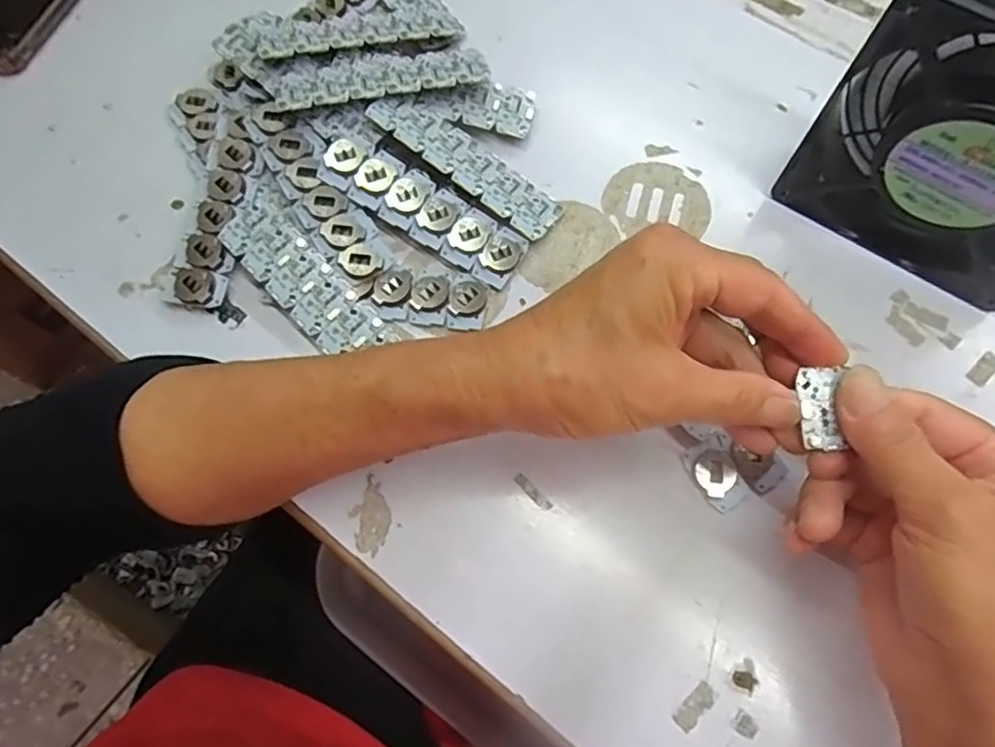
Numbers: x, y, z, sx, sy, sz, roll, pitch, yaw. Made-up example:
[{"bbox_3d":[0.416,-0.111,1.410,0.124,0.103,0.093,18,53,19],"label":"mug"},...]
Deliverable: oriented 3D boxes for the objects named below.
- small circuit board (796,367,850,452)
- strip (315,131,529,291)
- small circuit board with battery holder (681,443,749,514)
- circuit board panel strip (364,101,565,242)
[{"bbox_3d":[0.116,0.013,0.227,0.015,0.004,0.028,0,83,1],"label":"small circuit board"},{"bbox_3d":[-0.037,-0.082,0.311,0.108,0.005,0.030,32,81,4],"label":"strip"},{"bbox_3d":[0.094,0.044,0.273,0.018,0.005,0.029,-29,72,-10],"label":"small circuit board with battery holder"},{"bbox_3d":[-0.015,-0.106,0.320,0.106,0.004,0.029,38,62,4],"label":"circuit board panel strip"}]

